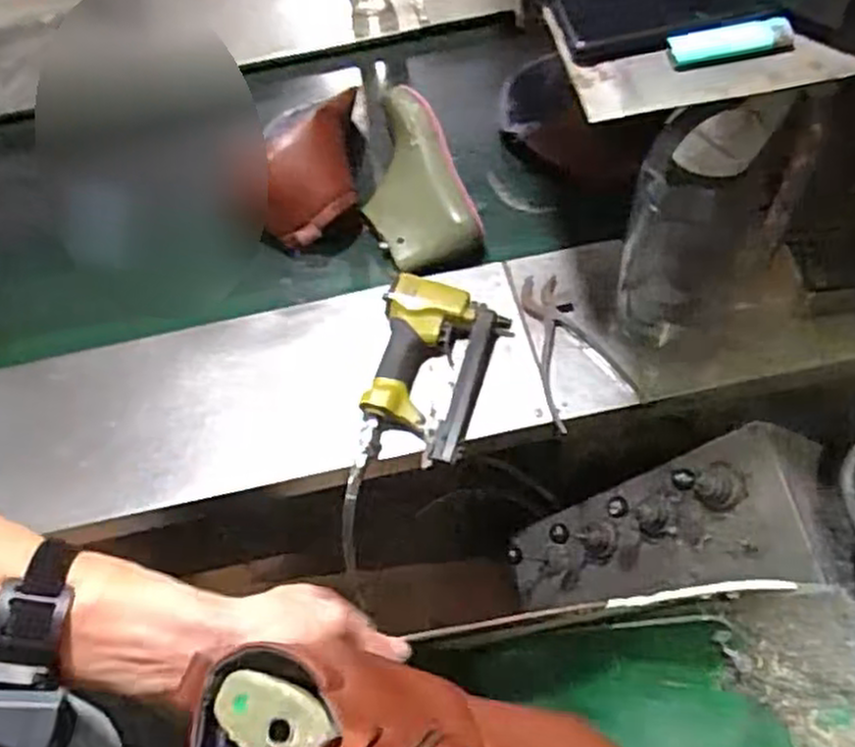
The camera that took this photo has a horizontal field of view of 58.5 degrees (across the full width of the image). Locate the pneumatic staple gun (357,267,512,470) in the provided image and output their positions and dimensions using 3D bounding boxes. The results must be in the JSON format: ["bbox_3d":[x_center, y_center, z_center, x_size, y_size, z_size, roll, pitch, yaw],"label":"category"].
[{"bbox_3d":[-0.009,-0.002,0.830,0.147,0.042,0.213,21,64,14],"label":"pneumatic staple gun"}]

